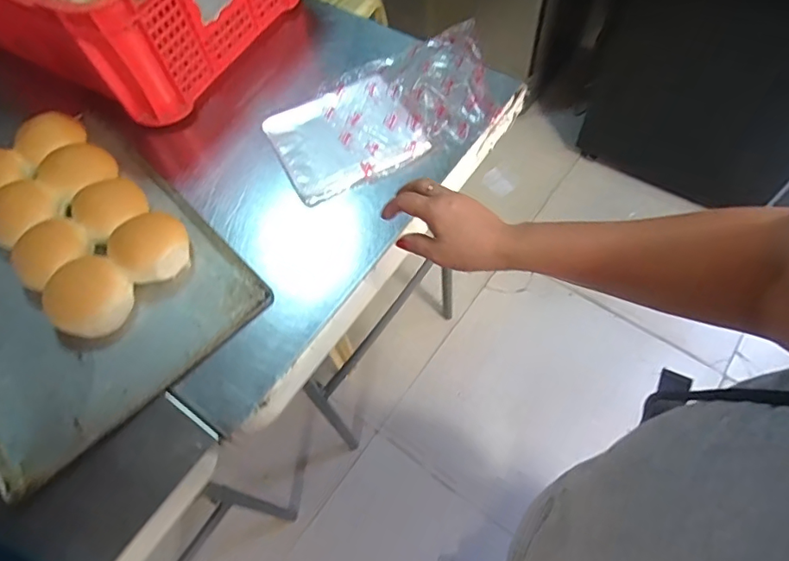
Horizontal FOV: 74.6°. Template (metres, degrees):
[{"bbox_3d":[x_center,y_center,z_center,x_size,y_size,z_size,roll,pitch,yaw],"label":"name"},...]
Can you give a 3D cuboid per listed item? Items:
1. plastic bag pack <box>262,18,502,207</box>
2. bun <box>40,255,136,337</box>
[{"bbox_3d":[-0.016,-0.236,0.704,0.306,0.051,0.173,-24,62,-9],"label":"plastic bag pack"},{"bbox_3d":[-0.345,0.019,0.589,0.075,0.046,0.086,20,65,15],"label":"bun"}]

